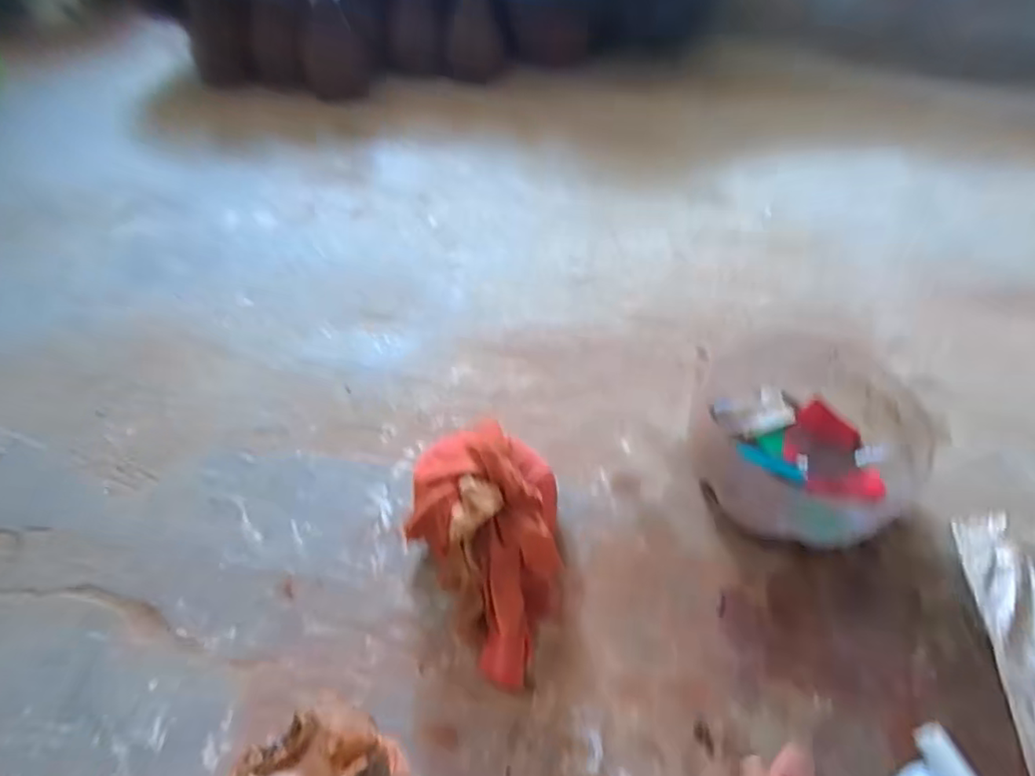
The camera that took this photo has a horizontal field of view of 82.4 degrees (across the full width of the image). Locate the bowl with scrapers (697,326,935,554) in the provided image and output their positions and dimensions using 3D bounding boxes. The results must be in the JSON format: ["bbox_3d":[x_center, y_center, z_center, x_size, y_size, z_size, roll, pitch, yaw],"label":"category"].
[{"bbox_3d":[0.343,0.055,0.715,0.238,0.097,0.285,17,52,15],"label":"bowl with scrapers"}]

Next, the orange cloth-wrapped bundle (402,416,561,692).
[{"bbox_3d":[-0.036,0.152,0.614,0.157,0.130,0.257,1,51,0],"label":"orange cloth-wrapped bundle"}]

